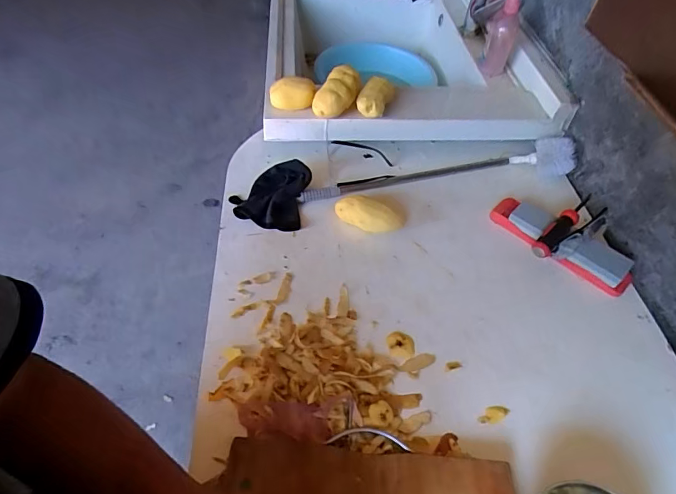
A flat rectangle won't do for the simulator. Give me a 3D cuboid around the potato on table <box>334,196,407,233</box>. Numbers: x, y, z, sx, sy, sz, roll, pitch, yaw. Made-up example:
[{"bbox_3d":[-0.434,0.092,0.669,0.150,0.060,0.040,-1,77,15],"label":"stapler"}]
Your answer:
[{"bbox_3d":[0.057,-0.058,0.744,0.126,0.038,0.057,7,51,2],"label":"potato on table"}]

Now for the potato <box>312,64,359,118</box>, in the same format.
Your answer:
[{"bbox_3d":[-0.001,-0.297,0.803,0.067,0.052,0.101,19,53,12],"label":"potato"}]

